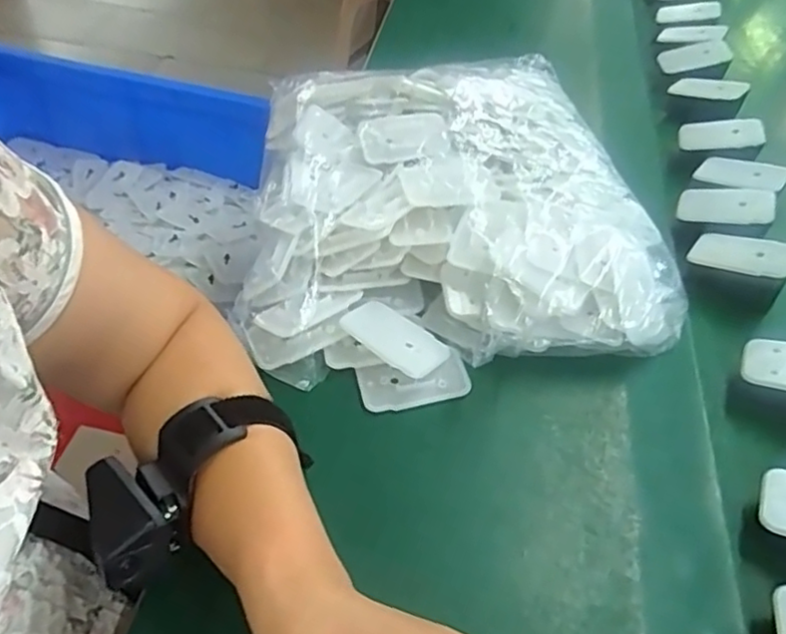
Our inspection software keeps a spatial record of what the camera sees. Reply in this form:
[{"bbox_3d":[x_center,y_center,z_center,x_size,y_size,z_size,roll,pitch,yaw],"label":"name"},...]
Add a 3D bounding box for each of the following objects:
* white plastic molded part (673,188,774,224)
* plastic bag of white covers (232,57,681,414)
[{"bbox_3d":[0.261,-0.087,0.507,0.068,0.005,0.032,10,69,30],"label":"white plastic molded part"},{"bbox_3d":[0.040,-0.088,0.494,0.290,0.070,0.328,-1,49,-5],"label":"plastic bag of white covers"}]

